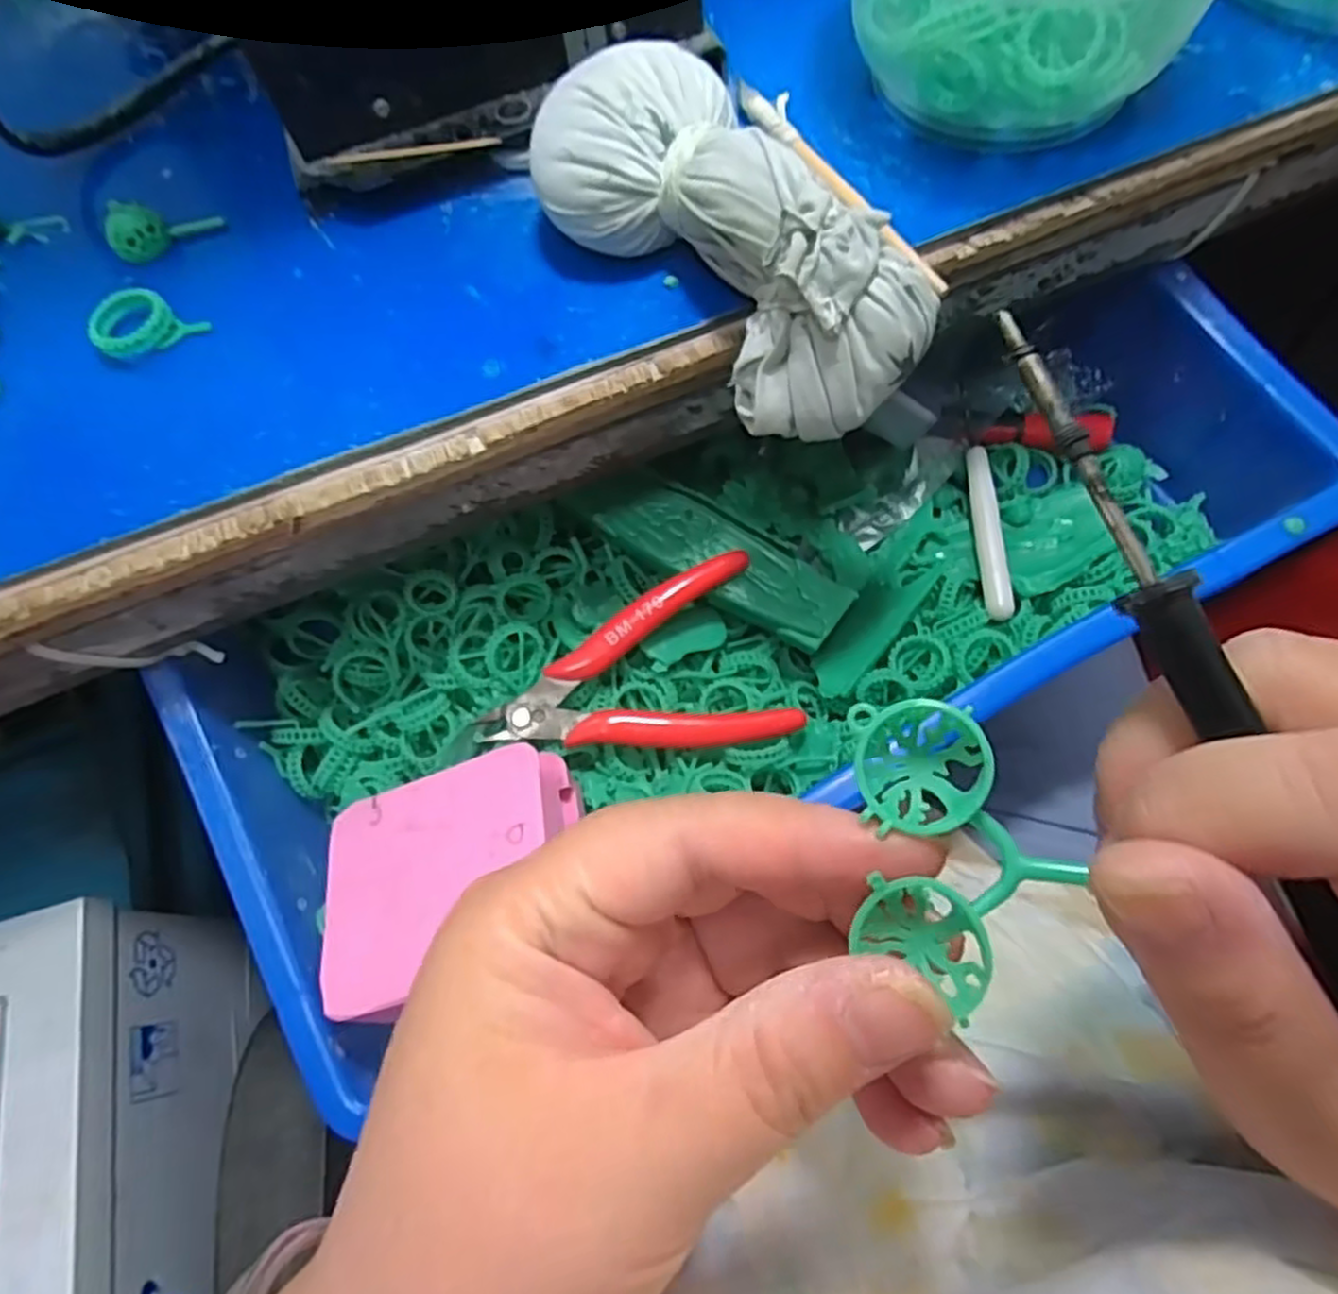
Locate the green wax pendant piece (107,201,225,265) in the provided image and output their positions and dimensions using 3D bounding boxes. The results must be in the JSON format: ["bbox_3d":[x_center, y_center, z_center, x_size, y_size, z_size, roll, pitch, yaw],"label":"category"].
[{"bbox_3d":[-0.181,-0.150,0.268,0.037,0.013,0.015,-19,74,-18],"label":"green wax pendant piece"}]

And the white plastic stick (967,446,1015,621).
[{"bbox_3d":[0.138,-0.050,0.323,0.010,0.012,0.080,-2,67,4],"label":"white plastic stick"}]

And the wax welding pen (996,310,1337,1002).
[{"bbox_3d":[0.086,0.019,0.107,0.009,0.007,0.161,-20,76,-5],"label":"wax welding pen"}]

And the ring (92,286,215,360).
[{"bbox_3d":[-0.175,-0.110,0.249,0.033,0.009,0.021,-26,68,-6],"label":"ring"}]

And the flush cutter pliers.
[{"bbox_3d":[-0.014,0.015,0.293,0.118,0.014,0.073,-21,67,-4],"label":"flush cutter pliers"}]

